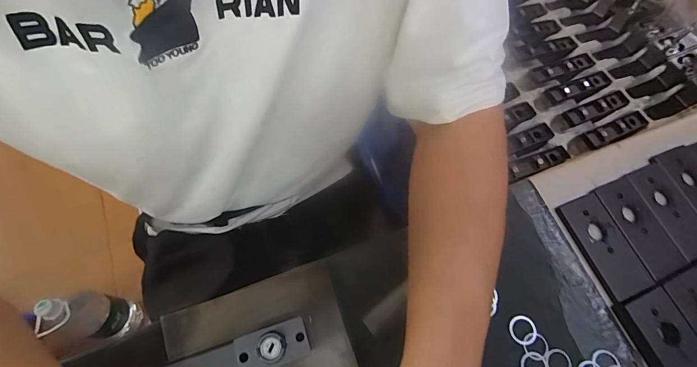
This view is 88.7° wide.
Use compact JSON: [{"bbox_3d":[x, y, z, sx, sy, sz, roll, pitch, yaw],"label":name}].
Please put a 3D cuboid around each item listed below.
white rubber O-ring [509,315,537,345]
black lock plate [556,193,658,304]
[{"bbox_3d":[0.167,0.140,0.341,0.025,0.005,0.026,1,66,-3],"label":"white rubber O-ring"},{"bbox_3d":[0.267,0.063,0.372,0.049,0.012,0.103,-19,69,-11],"label":"black lock plate"}]

